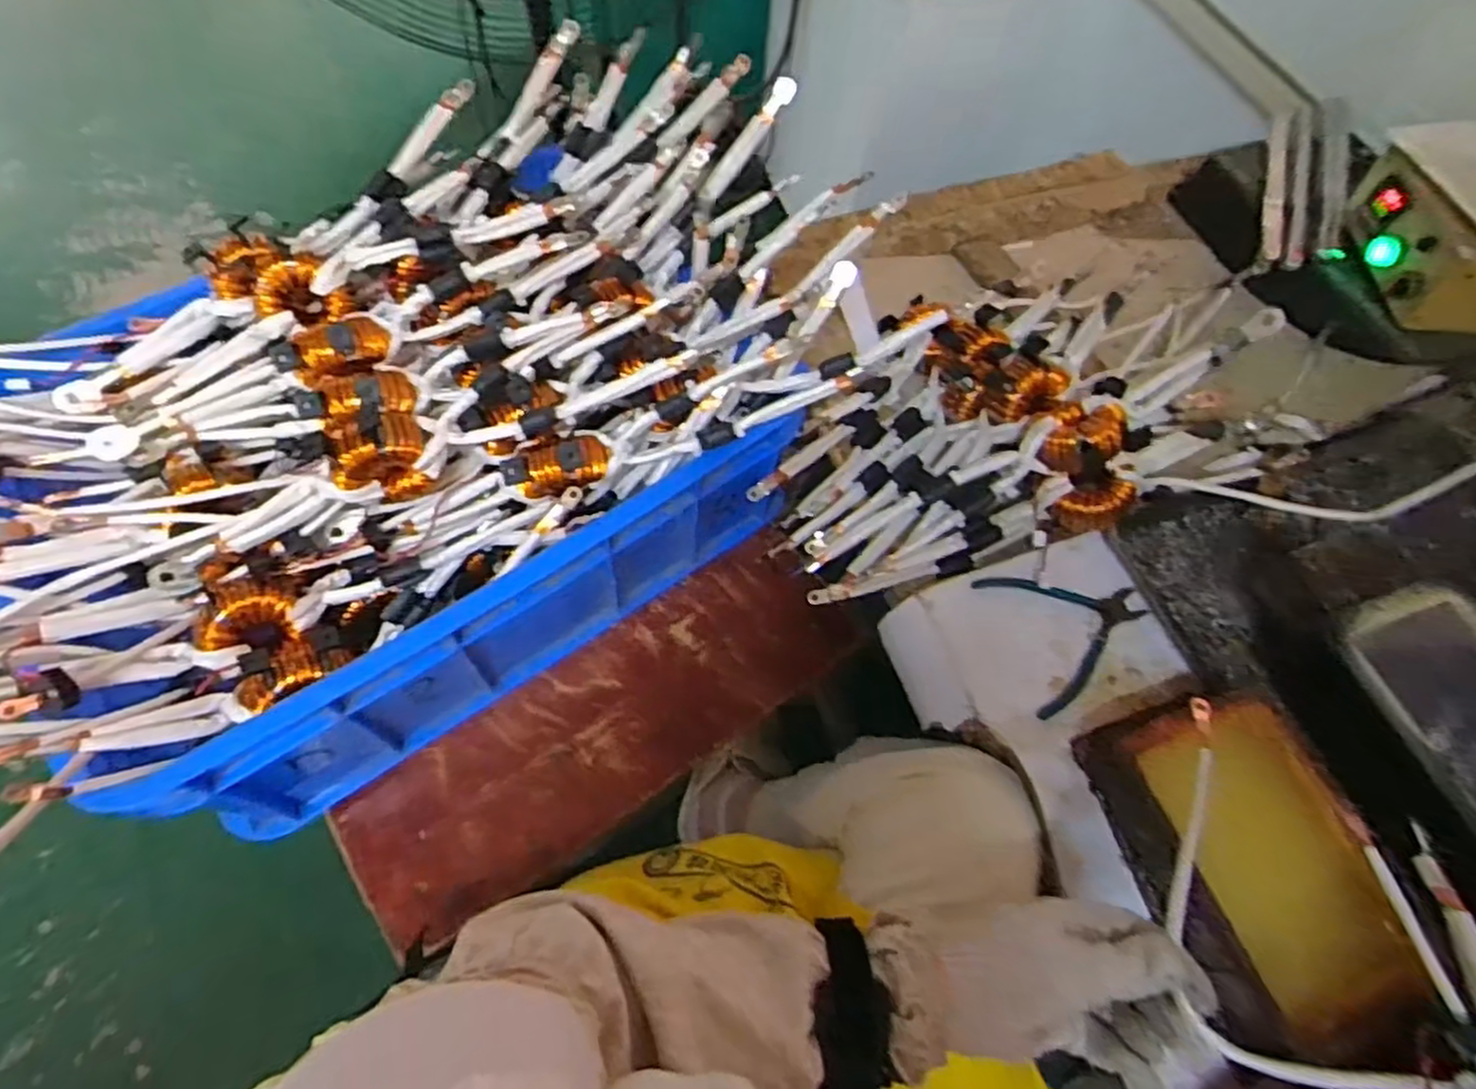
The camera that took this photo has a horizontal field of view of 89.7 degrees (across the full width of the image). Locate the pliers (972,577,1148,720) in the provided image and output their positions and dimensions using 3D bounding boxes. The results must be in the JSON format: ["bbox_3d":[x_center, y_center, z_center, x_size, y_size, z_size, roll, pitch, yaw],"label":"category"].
[{"bbox_3d":[0.293,0.069,0.641,0.143,0.010,0.127,-15,64,-10],"label":"pliers"}]

